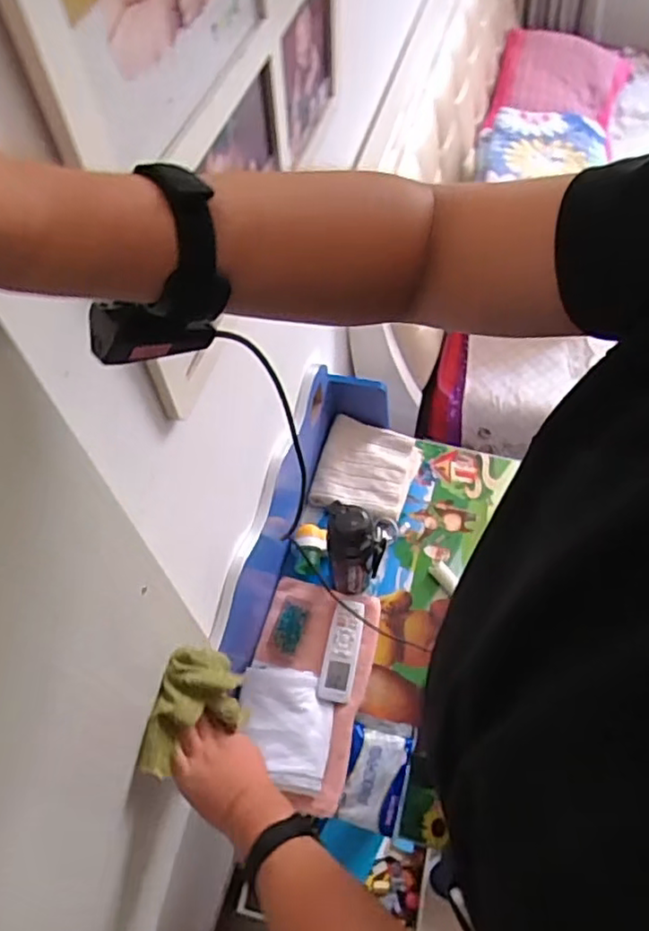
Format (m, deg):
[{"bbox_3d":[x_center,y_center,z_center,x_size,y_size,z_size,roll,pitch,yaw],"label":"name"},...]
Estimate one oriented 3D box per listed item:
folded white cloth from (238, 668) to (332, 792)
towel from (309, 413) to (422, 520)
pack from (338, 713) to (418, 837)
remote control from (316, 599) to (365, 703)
[{"bbox_3d":[-0.059,0.379,0.925,0.139,0.021,0.159,13,54,-4],"label":"folded white cloth"},{"bbox_3d":[0.080,0.002,1.170,0.174,0.028,0.180,18,67,2],"label":"towel"},{"bbox_3d":[0.076,0.450,0.929,0.089,0.022,0.146,13,58,12],"label":"pack"},{"bbox_3d":[0.028,0.290,0.991,0.050,0.023,0.153,10,64,8],"label":"remote control"}]

